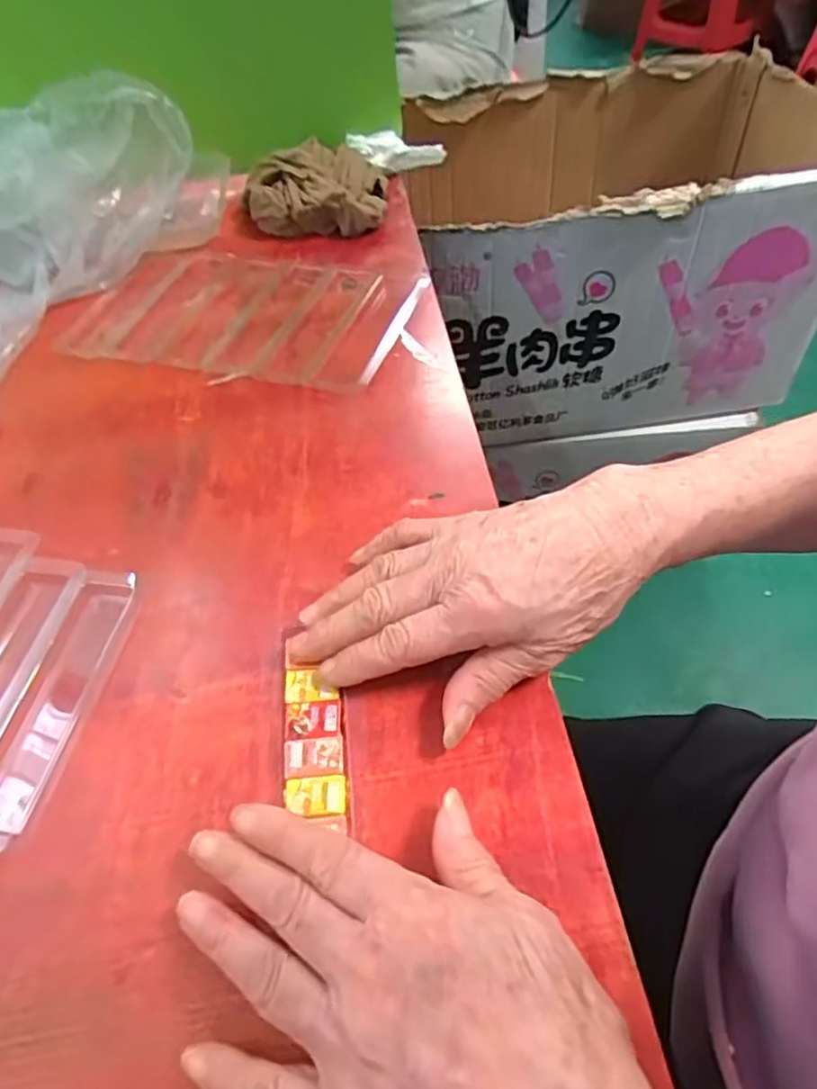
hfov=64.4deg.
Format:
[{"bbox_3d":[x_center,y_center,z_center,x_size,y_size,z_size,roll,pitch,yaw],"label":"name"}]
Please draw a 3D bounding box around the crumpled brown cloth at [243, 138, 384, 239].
[{"bbox_3d":[-0.079,-0.298,0.547,0.122,0.045,0.086,-10,54,-2],"label":"crumpled brown cloth"}]

